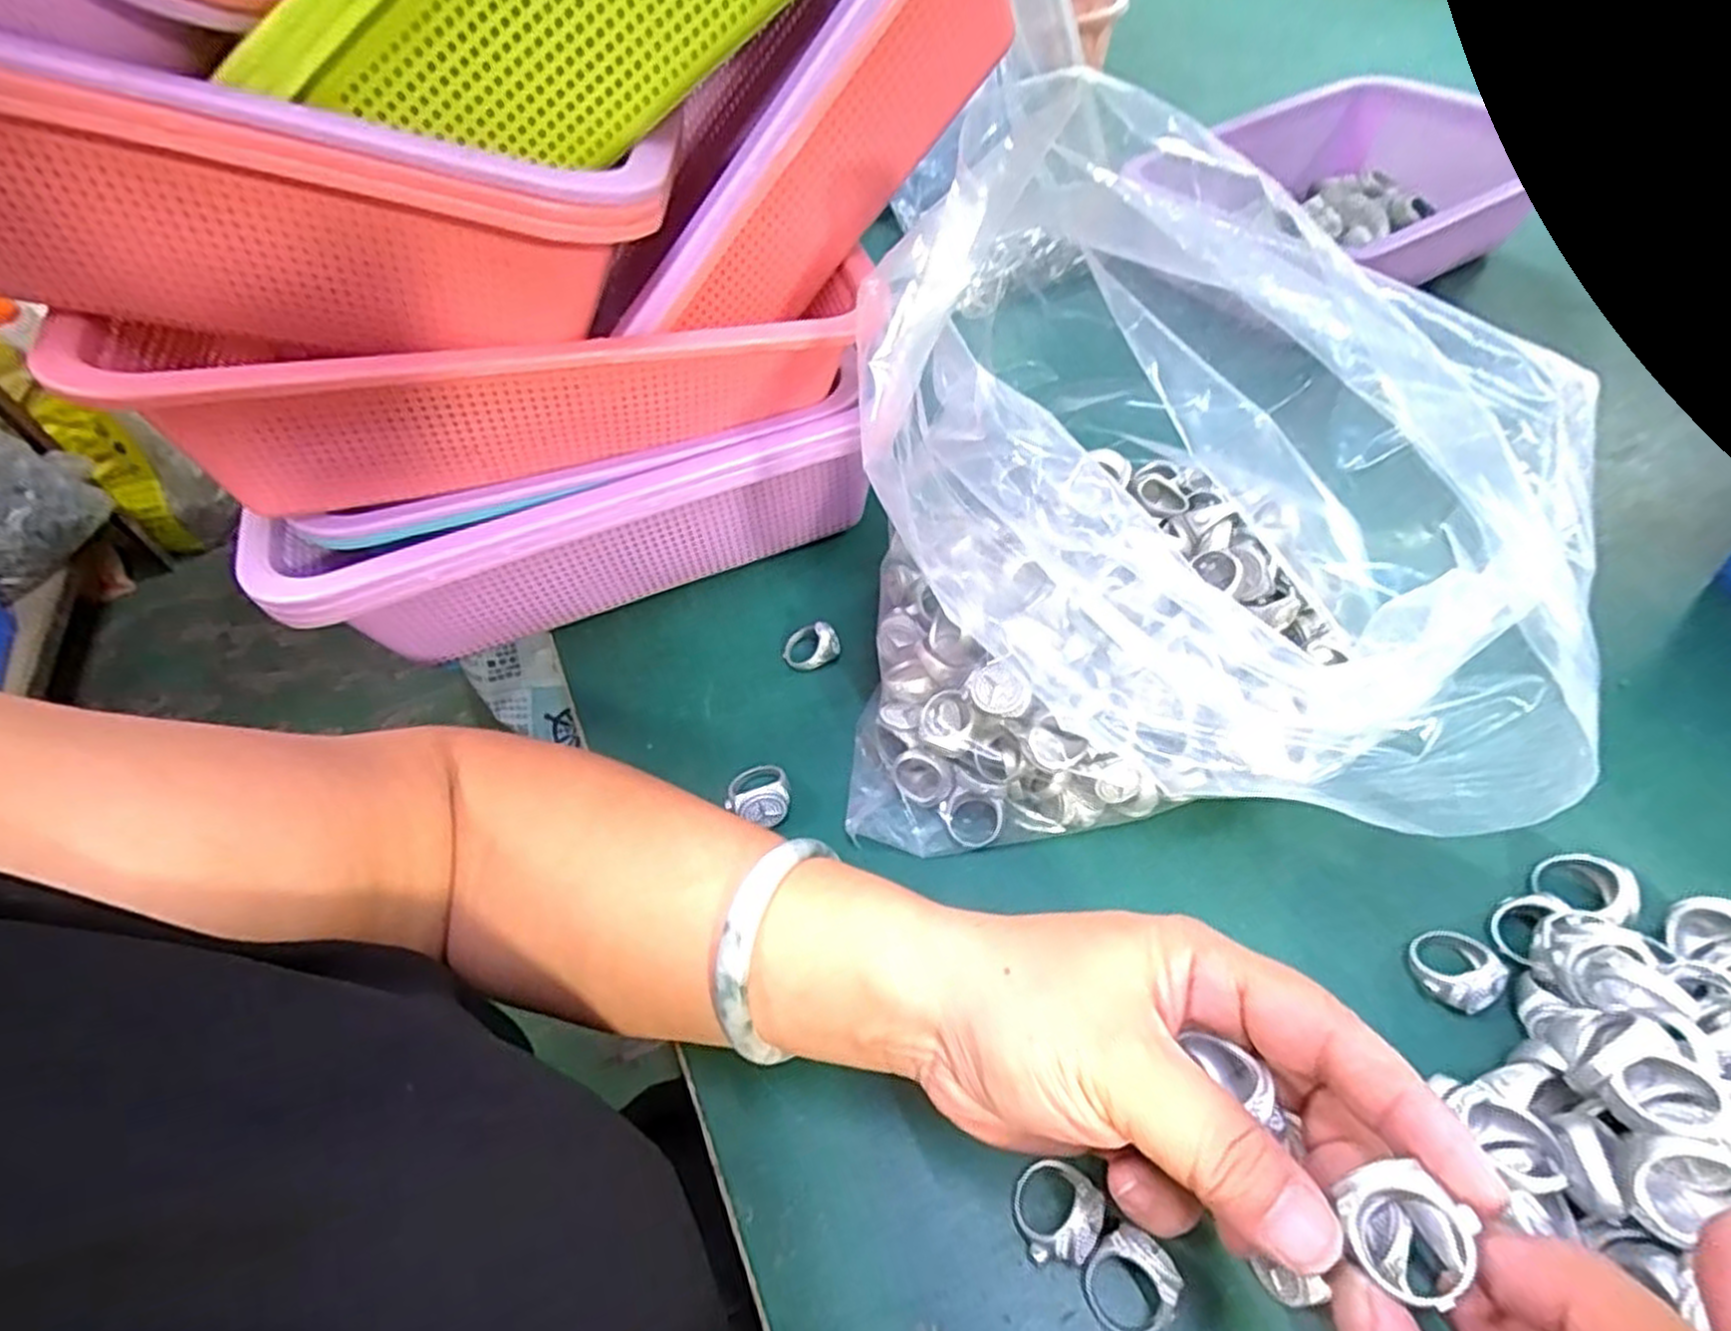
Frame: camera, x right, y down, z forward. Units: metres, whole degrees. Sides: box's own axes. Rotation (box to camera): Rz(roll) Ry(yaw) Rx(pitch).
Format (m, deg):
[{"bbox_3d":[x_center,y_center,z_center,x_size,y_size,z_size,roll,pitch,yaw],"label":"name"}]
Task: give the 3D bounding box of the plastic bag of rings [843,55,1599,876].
[{"bbox_3d":[0.106,-0.059,0.289,0.214,0.200,0.217,9,53,13],"label":"plastic bag of rings"}]

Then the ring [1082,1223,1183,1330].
[{"bbox_3d":[0.075,0.175,0.223,0.024,0.016,0.024,-3,51,4],"label":"ring"}]

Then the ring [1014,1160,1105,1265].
[{"bbox_3d":[0.057,0.163,0.234,0.025,0.017,0.023,-3,51,4],"label":"ring"}]

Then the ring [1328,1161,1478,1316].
[{"bbox_3d":[0.110,0.115,0.161,0.020,0.009,0.023,-34,55,-20],"label":"ring"}]

